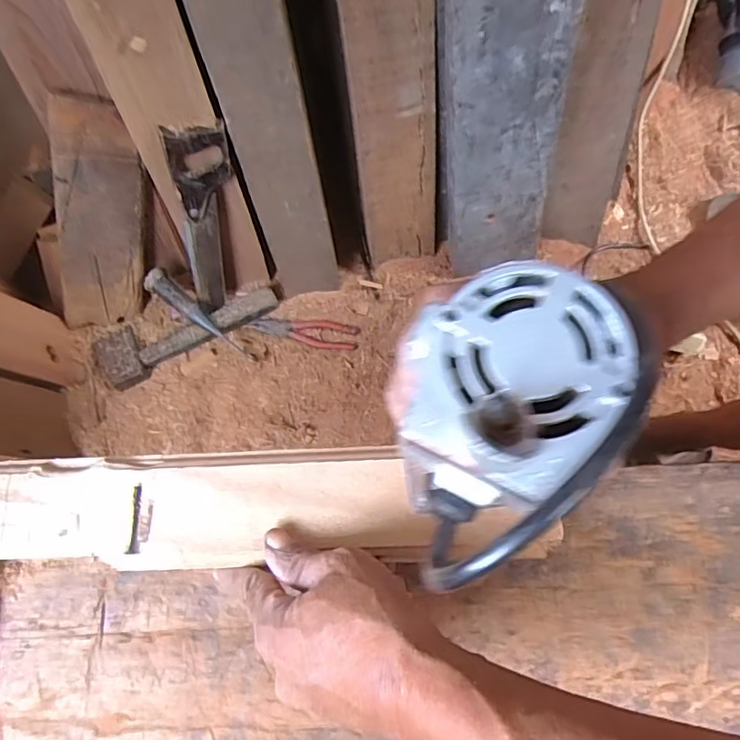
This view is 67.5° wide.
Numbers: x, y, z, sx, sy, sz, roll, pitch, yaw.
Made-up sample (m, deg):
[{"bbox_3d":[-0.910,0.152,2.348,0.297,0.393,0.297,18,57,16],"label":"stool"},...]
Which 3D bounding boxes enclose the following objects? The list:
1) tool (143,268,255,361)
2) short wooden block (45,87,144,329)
[{"bbox_3d":[-0.298,-0.090,0.985,0.237,0.032,0.041,40,79,-8],"label":"tool"},{"bbox_3d":[-0.434,-0.239,0.895,0.128,0.382,0.038,-2,44,-23],"label":"short wooden block"}]

